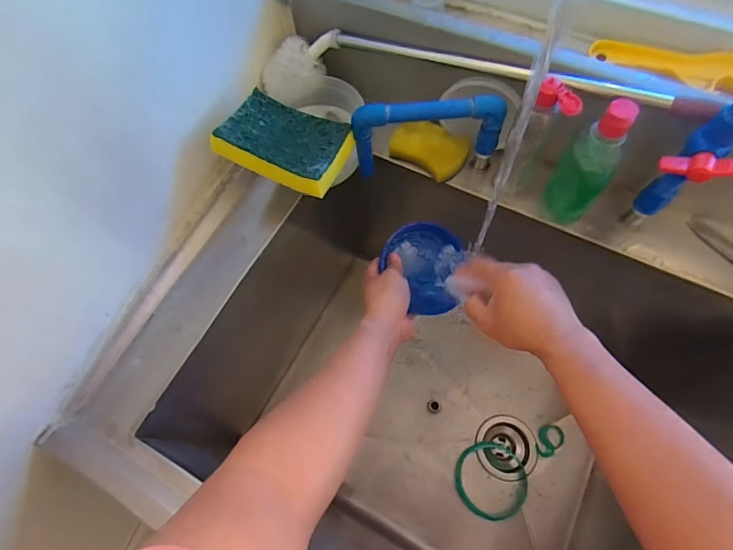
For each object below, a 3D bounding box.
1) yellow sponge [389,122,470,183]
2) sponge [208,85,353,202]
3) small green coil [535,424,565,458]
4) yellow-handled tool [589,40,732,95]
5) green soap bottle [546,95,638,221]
[{"bbox_3d":[0.086,-0.174,0.553,0.103,0.024,0.064,32,73,15],"label":"yellow sponge"},{"bbox_3d":[-0.097,-0.158,0.482,0.141,0.032,0.099,21,70,11],"label":"sponge"},{"bbox_3d":[0.349,0.318,0.774,0.043,0.004,0.062,15,84,24],"label":"small green coil"},{"bbox_3d":[0.334,-0.216,0.418,0.189,0.037,0.027,28,72,14],"label":"yellow-handled tool"},{"bbox_3d":[0.252,-0.122,0.464,0.056,0.170,0.049,29,72,14],"label":"green soap bottle"}]

